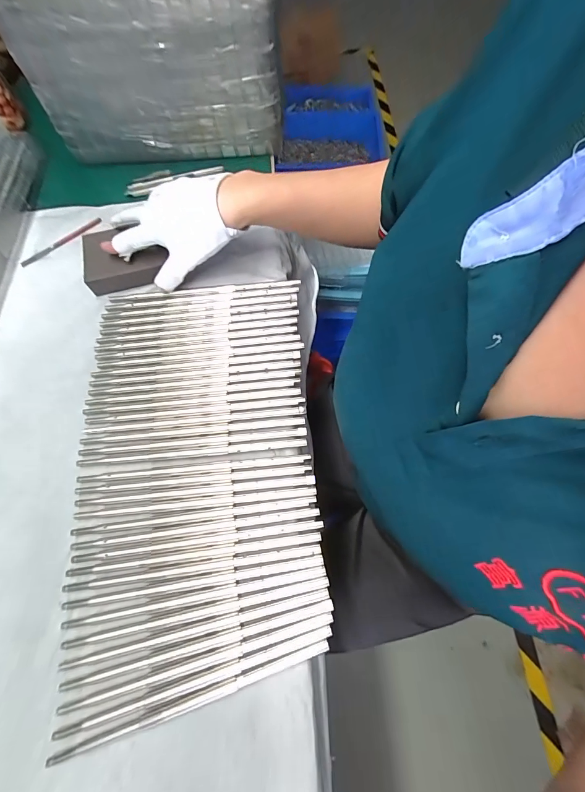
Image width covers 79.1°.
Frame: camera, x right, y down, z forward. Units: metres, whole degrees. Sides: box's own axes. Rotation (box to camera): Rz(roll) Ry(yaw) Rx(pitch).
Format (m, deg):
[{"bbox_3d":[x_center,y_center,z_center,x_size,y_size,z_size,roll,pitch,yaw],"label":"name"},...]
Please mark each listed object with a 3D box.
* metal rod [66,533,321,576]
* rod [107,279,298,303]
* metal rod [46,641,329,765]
[{"bbox_3d":[-0.082,0.131,0.295,0.209,0.004,0.007,-8,68,-1],"label":"metal rod"},{"bbox_3d":[-0.098,-0.119,0.397,0.210,0.004,0.012,-6,68,0],"label":"rod"},{"bbox_3d":[-0.072,0.224,0.261,0.208,0.004,0.008,-19,69,-5],"label":"metal rod"}]

